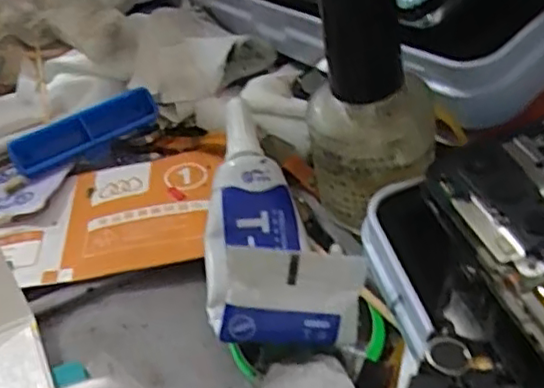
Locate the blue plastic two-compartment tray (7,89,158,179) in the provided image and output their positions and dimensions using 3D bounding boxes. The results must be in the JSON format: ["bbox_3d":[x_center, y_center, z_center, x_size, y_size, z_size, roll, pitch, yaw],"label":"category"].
[{"bbox_3d":[-0.063,-0.022,0.214,0.051,0.007,0.014,-28,46,-22],"label":"blue plastic two-compartment tray"}]

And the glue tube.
[{"bbox_3d":[-0.002,0.004,0.163,0.029,0.024,0.084,-8,42,-2],"label":"glue tube"}]

